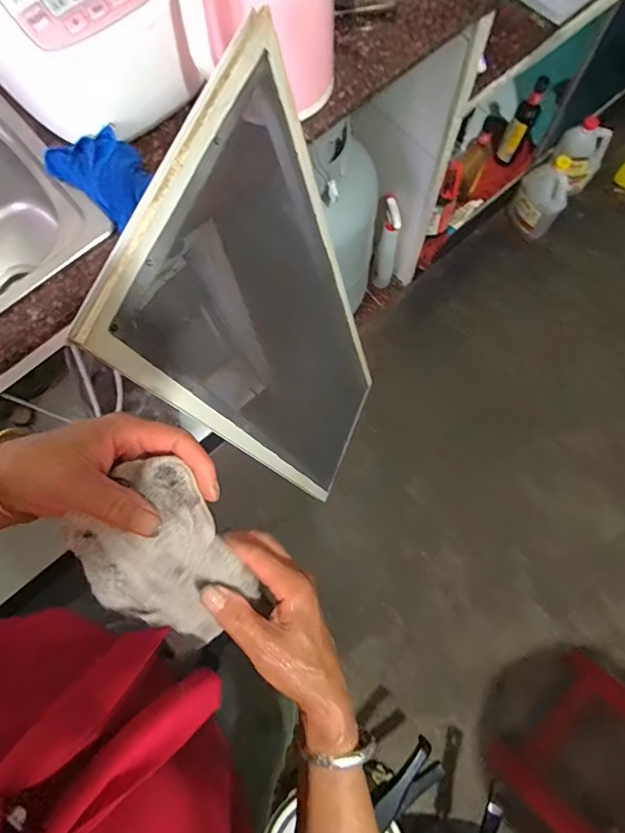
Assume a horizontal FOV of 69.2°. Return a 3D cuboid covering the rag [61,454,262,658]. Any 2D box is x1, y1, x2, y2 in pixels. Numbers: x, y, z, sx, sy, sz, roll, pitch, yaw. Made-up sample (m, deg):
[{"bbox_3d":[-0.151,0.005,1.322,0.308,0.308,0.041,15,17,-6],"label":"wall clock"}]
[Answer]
[{"bbox_3d":[-0.104,0.097,0.320,0.108,0.175,0.040,-9,34,2],"label":"rag"}]

